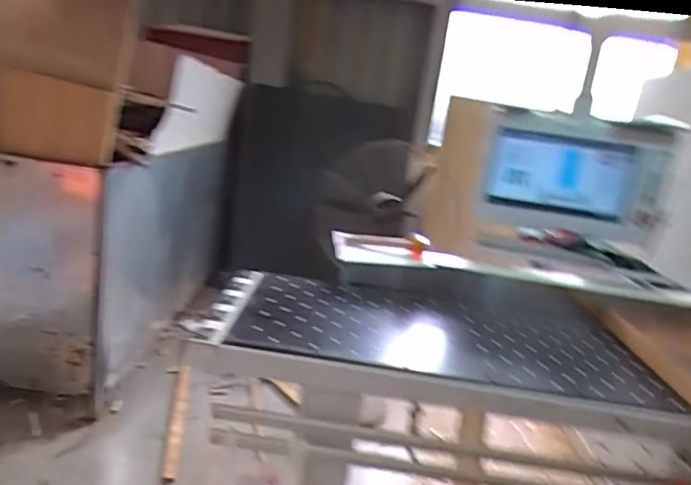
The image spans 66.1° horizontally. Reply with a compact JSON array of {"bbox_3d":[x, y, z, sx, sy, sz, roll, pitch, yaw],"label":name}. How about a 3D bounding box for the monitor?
[{"bbox_3d":[0.758,-0.215,1.786,0.594,0.363,0.118,9,16,4],"label":"monitor"}]

